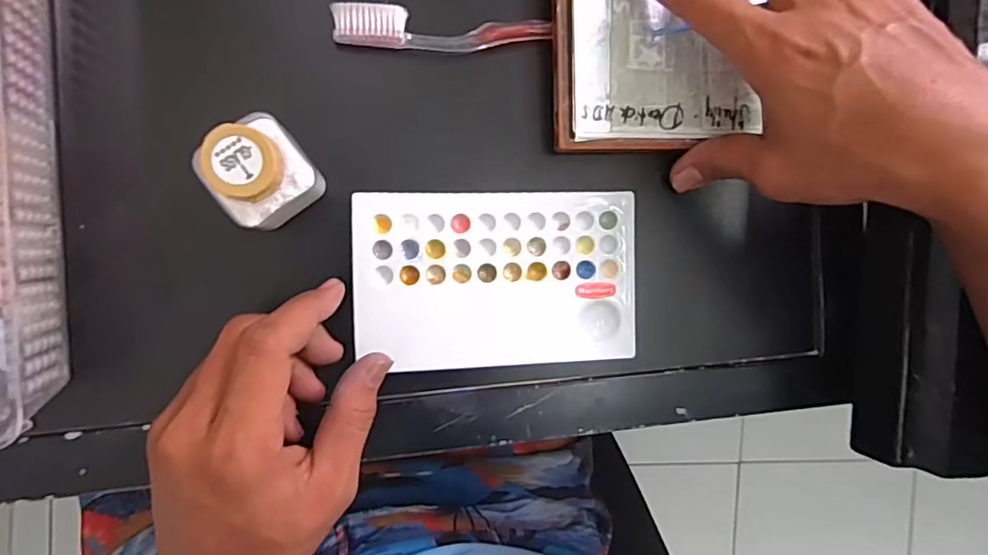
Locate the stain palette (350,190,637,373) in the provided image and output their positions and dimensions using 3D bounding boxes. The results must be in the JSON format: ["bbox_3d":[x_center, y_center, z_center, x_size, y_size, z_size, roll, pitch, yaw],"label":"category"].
[{"bbox_3d":[0.003,0.001,0.311,0.151,0.006,0.093,-2,93,-10],"label":"stain palette"}]

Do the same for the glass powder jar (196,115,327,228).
[{"bbox_3d":[-0.104,-0.045,0.259,0.041,0.061,0.039,-37,99,-6],"label":"glass powder jar"}]

